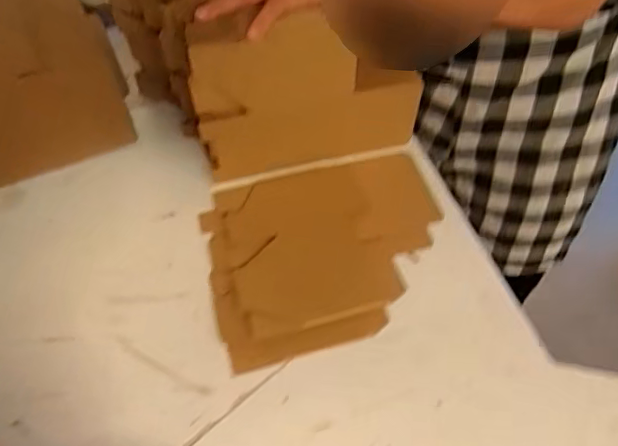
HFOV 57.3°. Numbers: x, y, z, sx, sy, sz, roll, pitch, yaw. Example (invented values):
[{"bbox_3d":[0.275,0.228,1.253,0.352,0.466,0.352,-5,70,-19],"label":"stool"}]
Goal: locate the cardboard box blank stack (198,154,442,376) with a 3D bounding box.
[{"bbox_3d":[0.020,0.025,0.616,0.253,0.022,0.226,-11,52,-10],"label":"cardboard box blank stack"}]

